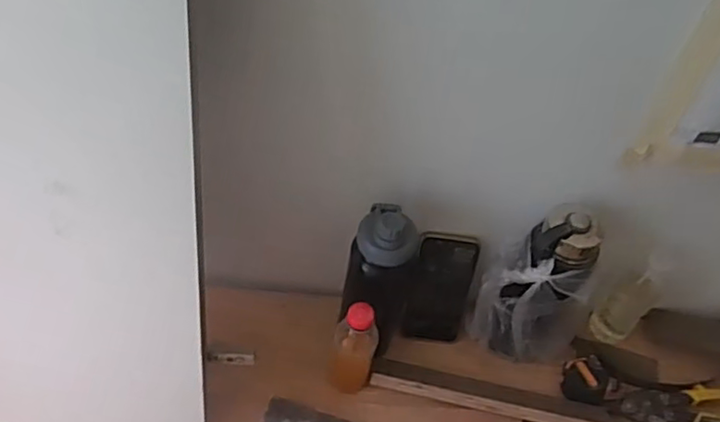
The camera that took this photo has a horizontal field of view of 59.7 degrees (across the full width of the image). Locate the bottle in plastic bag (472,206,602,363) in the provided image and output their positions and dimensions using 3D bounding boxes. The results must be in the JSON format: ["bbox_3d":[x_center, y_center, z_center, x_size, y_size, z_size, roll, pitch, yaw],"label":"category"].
[{"bbox_3d":[0.237,0.098,0.799,0.127,0.247,0.113,-25,58,-26],"label":"bottle in plastic bag"}]

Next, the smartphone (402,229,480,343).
[{"bbox_3d":[0.110,0.107,0.851,0.079,0.164,0.011,8,24,0],"label":"smartphone"}]

